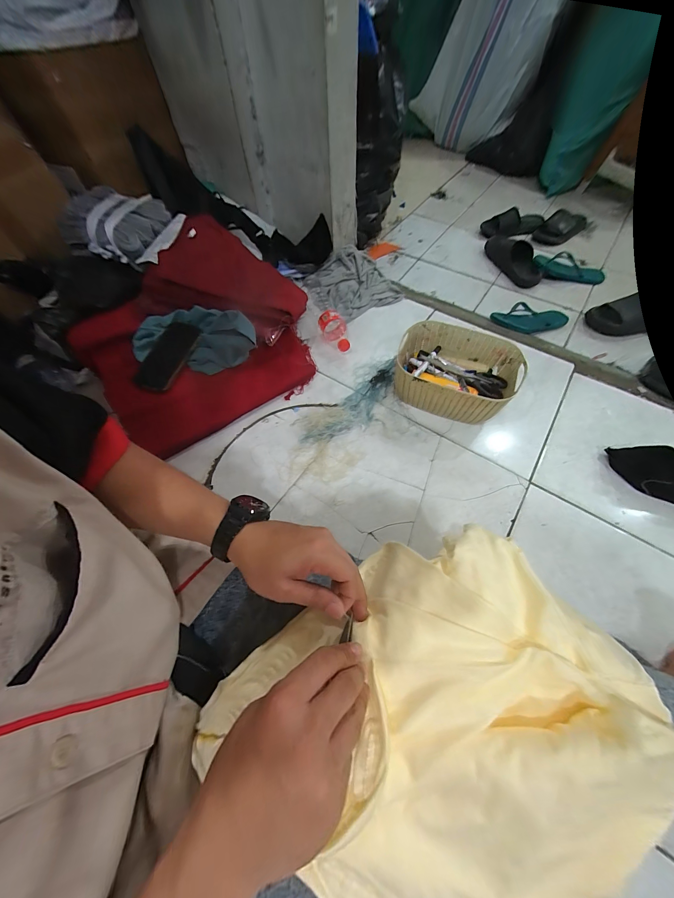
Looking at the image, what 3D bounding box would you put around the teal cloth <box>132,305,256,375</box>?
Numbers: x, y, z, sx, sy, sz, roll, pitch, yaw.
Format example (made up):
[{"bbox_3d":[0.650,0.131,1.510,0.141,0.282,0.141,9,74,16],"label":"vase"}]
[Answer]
[{"bbox_3d":[-0.292,-0.243,0.614,0.285,0.098,0.118,10,62,7],"label":"teal cloth"}]

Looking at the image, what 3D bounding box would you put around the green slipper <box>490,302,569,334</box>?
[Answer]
[{"bbox_3d":[0.595,-0.400,0.897,0.238,0.059,0.078,-11,62,-5],"label":"green slipper"}]

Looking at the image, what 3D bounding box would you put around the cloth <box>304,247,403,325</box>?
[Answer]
[{"bbox_3d":[0.039,-0.504,0.888,0.265,0.074,0.229,-28,64,-15],"label":"cloth"}]

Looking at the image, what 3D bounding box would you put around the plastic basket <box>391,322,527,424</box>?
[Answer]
[{"bbox_3d":[0.263,-0.165,0.669,0.252,0.111,0.201,15,61,9],"label":"plastic basket"}]

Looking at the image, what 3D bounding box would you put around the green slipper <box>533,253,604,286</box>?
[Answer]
[{"bbox_3d":[0.810,-0.628,1.021,0.257,0.062,0.083,8,62,6],"label":"green slipper"}]

